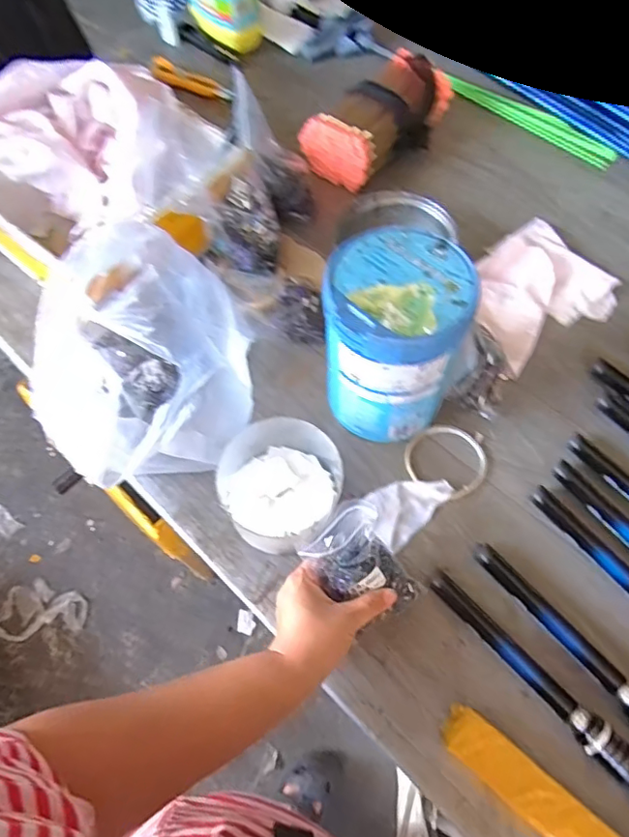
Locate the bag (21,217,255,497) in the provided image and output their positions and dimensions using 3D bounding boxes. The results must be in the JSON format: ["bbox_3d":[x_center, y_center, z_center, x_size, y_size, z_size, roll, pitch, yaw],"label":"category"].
[{"bbox_3d":[-0.185,-0.064,0.539,0.215,0.176,0.218,-5,62,-1],"label":"bag"}]

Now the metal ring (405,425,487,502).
[{"bbox_3d":[0.139,0.044,0.574,0.084,0.010,0.074,28,71,18],"label":"metal ring"}]

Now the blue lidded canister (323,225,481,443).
[{"bbox_3d":[0.075,-0.071,0.532,0.119,0.176,0.123,6,63,5],"label":"blue lidded canister"}]

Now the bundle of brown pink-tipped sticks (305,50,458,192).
[{"bbox_3d":[0.097,-0.423,0.772,0.120,0.074,0.223,40,70,20],"label":"bundle of brown pink-tipped sticks"}]

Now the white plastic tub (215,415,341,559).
[{"bbox_3d":[-0.036,0.063,0.531,0.102,0.067,0.109,-1,62,1],"label":"white plastic tub"}]

